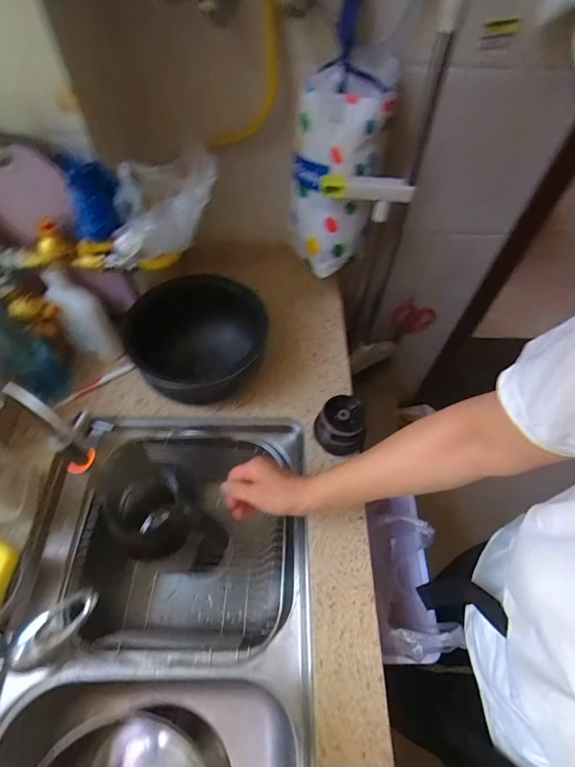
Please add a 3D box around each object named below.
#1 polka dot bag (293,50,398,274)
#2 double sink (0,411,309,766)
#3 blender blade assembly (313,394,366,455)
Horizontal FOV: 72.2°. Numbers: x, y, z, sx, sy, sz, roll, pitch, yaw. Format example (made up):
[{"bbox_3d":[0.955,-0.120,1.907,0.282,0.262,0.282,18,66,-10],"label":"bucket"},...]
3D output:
[{"bbox_3d":[0.076,-0.330,0.632,0.129,0.301,0.101,5,57,2],"label":"polka dot bag"},{"bbox_3d":[-0.179,0.427,0.568,0.401,0.214,0.755,1,57,-2],"label":"double sink"},{"bbox_3d":[0.084,0.069,0.630,0.078,0.081,0.067,11,57,5],"label":"blender blade assembly"}]

